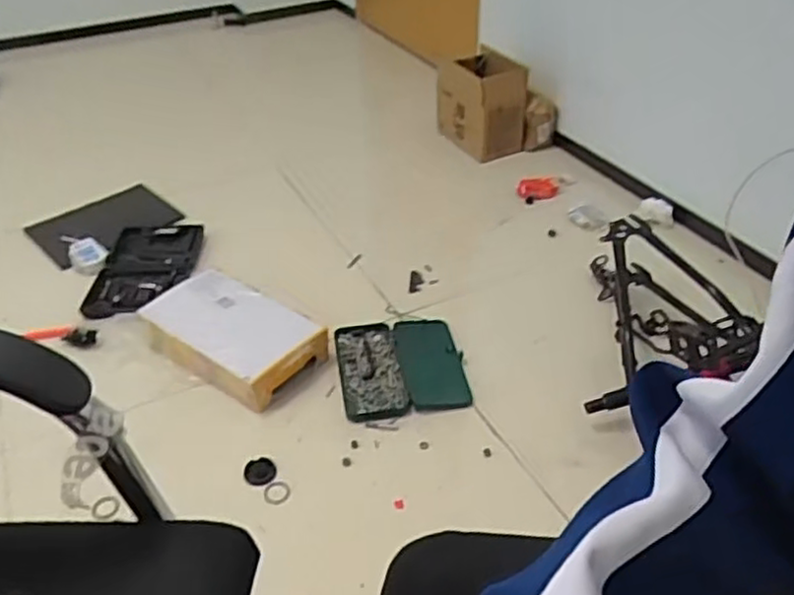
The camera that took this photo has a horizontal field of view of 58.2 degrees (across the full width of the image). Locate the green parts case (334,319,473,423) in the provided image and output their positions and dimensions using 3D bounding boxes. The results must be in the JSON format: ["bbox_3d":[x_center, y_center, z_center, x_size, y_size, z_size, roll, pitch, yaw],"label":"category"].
[{"bbox_3d":[0.008,0.134,1.419,0.244,0.021,0.257,-6,39,-8],"label":"green parts case"}]

